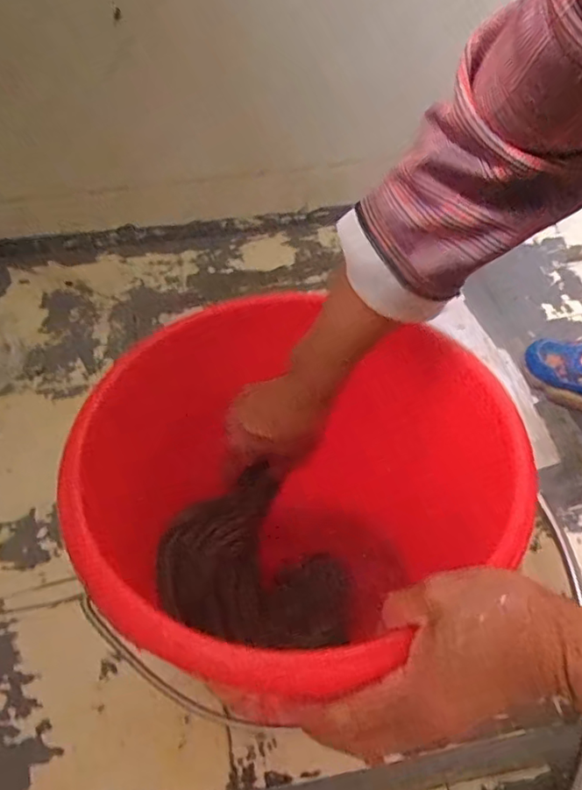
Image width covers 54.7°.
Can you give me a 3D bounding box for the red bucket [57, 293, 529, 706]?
[{"bbox_3d":[-0.009,0.104,0.464,0.286,0.274,0.271,0,53,0],"label":"red bucket"}]

